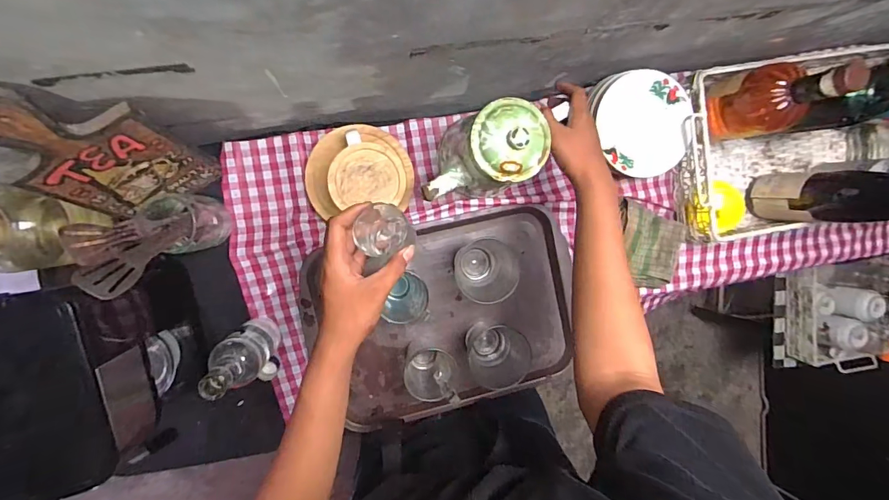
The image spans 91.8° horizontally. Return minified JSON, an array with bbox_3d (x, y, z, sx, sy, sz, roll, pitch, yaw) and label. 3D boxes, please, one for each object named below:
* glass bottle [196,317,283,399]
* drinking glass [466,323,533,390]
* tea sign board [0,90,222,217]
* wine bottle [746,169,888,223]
[{"bbox_3d":[-0.273,0.147,0.567,0.062,0.201,0.062,-1,95,-7],"label":"glass bottle"},{"bbox_3d":[0.083,0.167,0.692,0.091,0.083,0.086,-1,95,-7],"label":"drinking glass"},{"bbox_3d":[-0.379,-0.099,0.484,0.132,0.270,0.012,-35,81,-3],"label":"tea sign board"},{"bbox_3d":[0.554,-0.071,0.548,0.072,0.364,0.071,1,95,-7],"label":"wine bottle"}]

